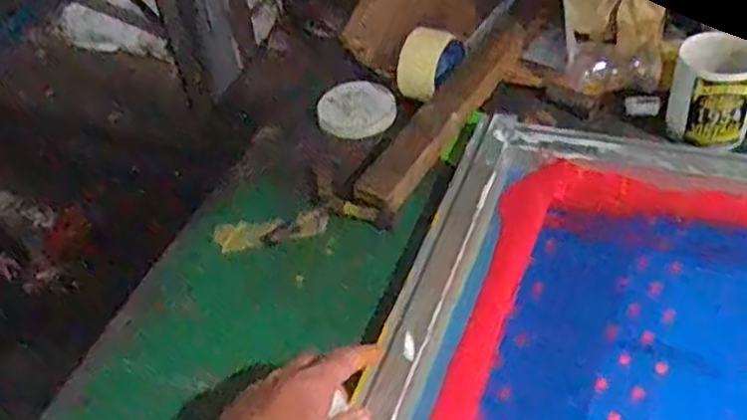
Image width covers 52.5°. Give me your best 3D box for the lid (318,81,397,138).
[{"bbox_3d":[-0.020,-0.123,0.907,0.090,0.016,0.094,-4,42,4],"label":"lid"}]

